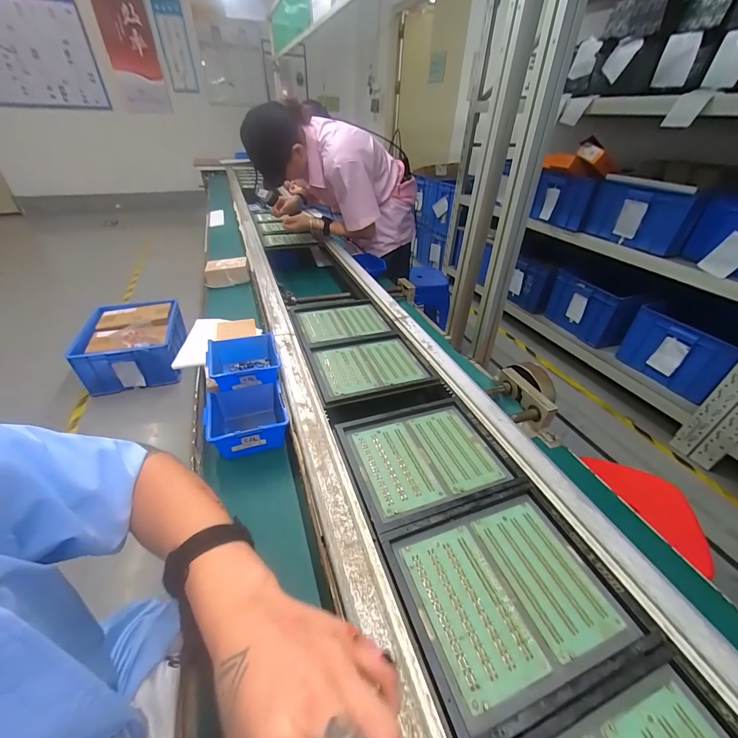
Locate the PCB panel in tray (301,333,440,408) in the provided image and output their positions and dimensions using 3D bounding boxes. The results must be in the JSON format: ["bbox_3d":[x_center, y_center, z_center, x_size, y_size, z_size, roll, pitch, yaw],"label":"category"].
[{"bbox_3d":[-0.003,-0.007,0.658,0.213,0.010,0.178,-11,39,-17],"label":"PCB panel in tray"}]

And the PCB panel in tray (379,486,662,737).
[{"bbox_3d":[0.143,0.229,0.348,0.216,0.014,0.174,-12,39,-18],"label":"PCB panel in tray"}]

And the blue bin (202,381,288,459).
[{"bbox_3d":[-0.203,0.084,0.563,0.121,0.068,0.122,-10,39,-16],"label":"blue bin"}]

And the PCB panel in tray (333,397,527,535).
[{"bbox_3d":[0.080,0.123,0.487,0.216,0.013,0.179,-12,39,-18],"label":"PCB panel in tray"}]

